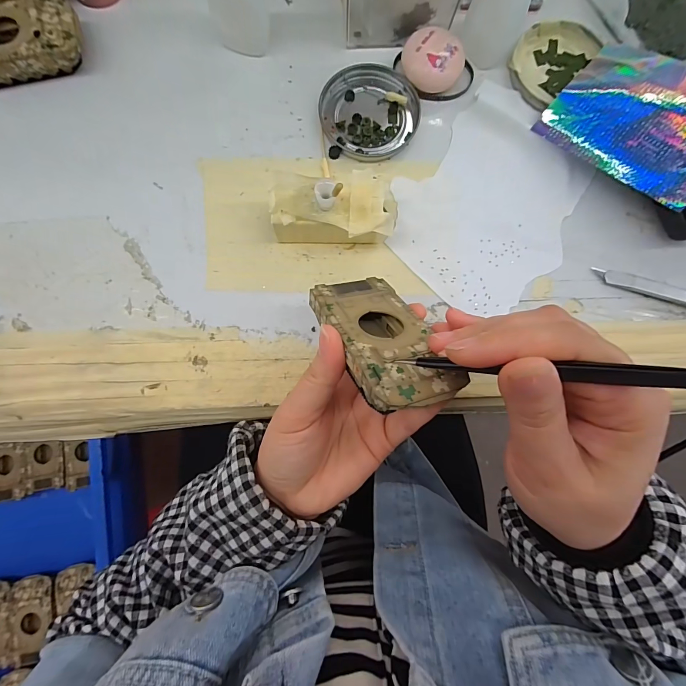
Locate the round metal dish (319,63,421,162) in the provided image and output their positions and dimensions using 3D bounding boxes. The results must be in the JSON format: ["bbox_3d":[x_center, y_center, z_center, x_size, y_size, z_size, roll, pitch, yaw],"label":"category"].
[{"bbox_3d":[0.022,-0.188,0.276,0.076,0.008,0.079,0,83,-1],"label":"round metal dish"}]

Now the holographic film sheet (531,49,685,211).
[{"bbox_3d":[0.230,-0.171,0.259,0.123,0.007,0.101,41,93,14],"label":"holographic film sheet"}]

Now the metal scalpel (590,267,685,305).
[{"bbox_3d":[0.261,-0.036,0.262,0.131,0.011,0.015,16,83,1],"label":"metal scalpel"}]

